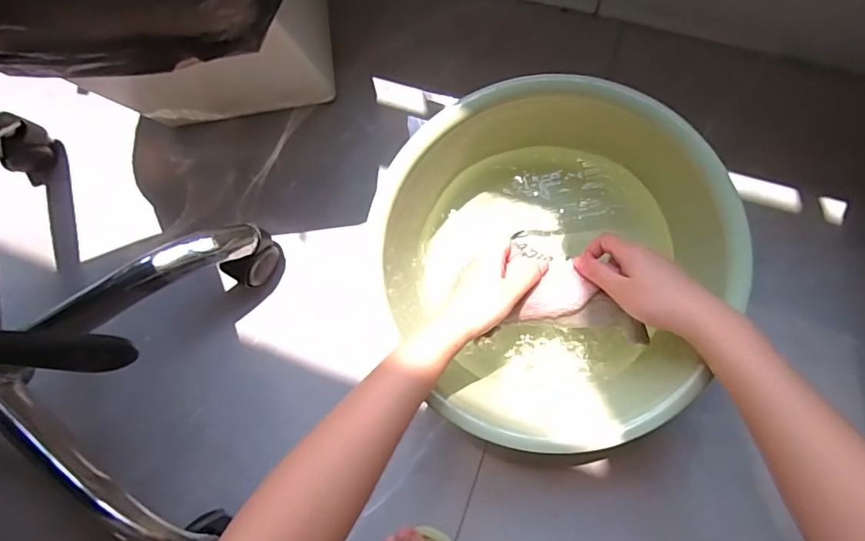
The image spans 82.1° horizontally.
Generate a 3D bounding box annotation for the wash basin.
[{"bbox_3d":[0.115,-0.009,0.469,0.271,0.134,0.302,-21,84,6],"label":"wash basin"}]

